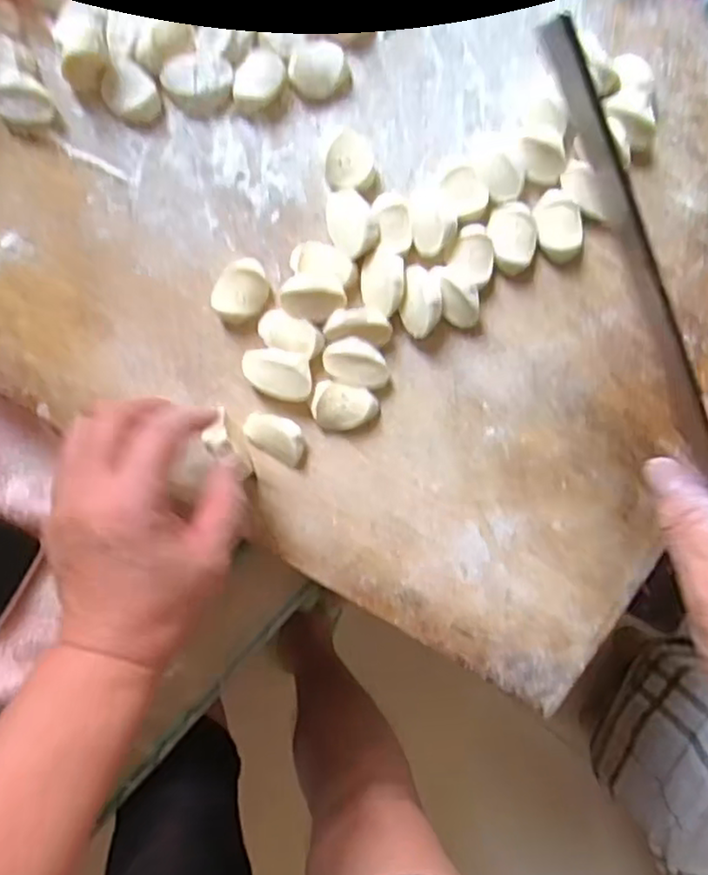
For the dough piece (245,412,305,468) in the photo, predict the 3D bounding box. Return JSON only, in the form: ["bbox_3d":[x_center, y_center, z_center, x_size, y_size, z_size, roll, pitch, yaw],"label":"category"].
[{"bbox_3d":[-0.044,-0.001,0.395,0.036,0.011,0.024,27,94,-12],"label":"dough piece"}]

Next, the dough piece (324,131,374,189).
[{"bbox_3d":[-0.002,-0.150,0.378,0.024,0.014,0.030,19,96,-12],"label":"dough piece"}]

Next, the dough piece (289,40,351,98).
[{"bbox_3d":[-0.018,-0.197,0.372,0.032,0.010,0.027,-11,101,-7],"label":"dough piece"}]

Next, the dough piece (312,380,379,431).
[{"bbox_3d":[-0.005,-0.017,0.395,0.037,0.013,0.027,12,97,-11],"label":"dough piece"}]

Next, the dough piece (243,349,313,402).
[{"bbox_3d":[-0.043,-0.036,0.390,0.039,0.013,0.026,13,97,-11],"label":"dough piece"}]

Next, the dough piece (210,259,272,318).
[{"bbox_3d":[-0.061,-0.082,0.385,0.027,0.011,0.034,29,94,-12],"label":"dough piece"}]

